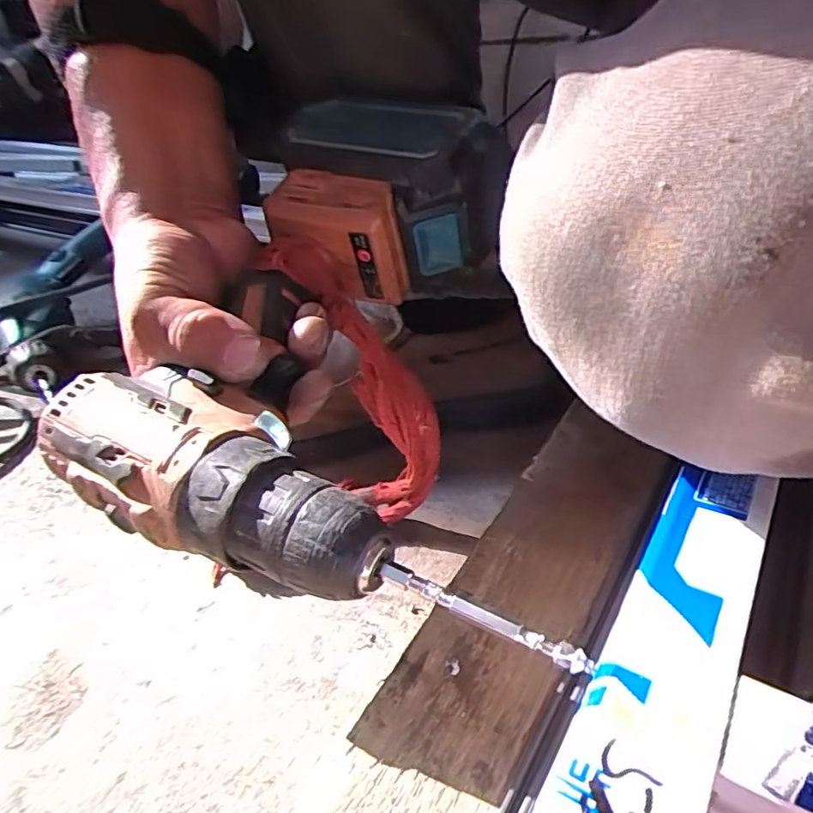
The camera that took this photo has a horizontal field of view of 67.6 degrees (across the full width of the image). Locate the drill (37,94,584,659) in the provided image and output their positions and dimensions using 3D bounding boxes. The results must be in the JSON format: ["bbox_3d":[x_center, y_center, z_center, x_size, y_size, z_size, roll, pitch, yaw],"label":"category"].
[{"bbox_3d":[-0.013,-0.040,0.267,0.198,0.067,0.241,8,61,24],"label":"drill"}]

